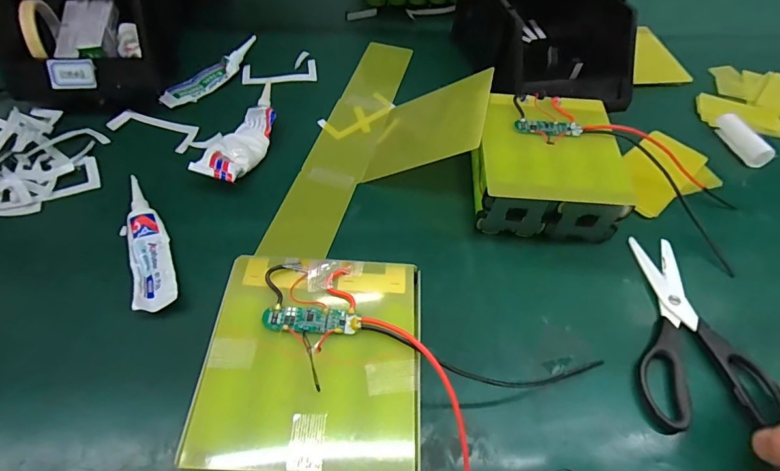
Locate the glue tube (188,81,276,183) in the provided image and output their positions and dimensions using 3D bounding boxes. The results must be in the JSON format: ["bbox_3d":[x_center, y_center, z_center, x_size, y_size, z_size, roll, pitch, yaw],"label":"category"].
[{"bbox_3d":[-0.163,-0.116,0.485,0.048,0.030,0.155,11,56,5],"label":"glue tube"}]

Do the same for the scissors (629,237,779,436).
[{"bbox_3d":[0.254,0.078,0.384,0.105,0.015,0.177,-3,55,-2],"label":"scissors"}]

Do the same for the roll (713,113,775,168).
[{"bbox_3d":[0.436,-0.119,0.535,0.022,0.027,0.080,-10,56,-9],"label":"roll"}]

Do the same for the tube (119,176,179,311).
[{"bbox_3d":[-0.229,0.004,0.399,0.036,0.015,0.152,-24,60,-18],"label":"tube"}]

